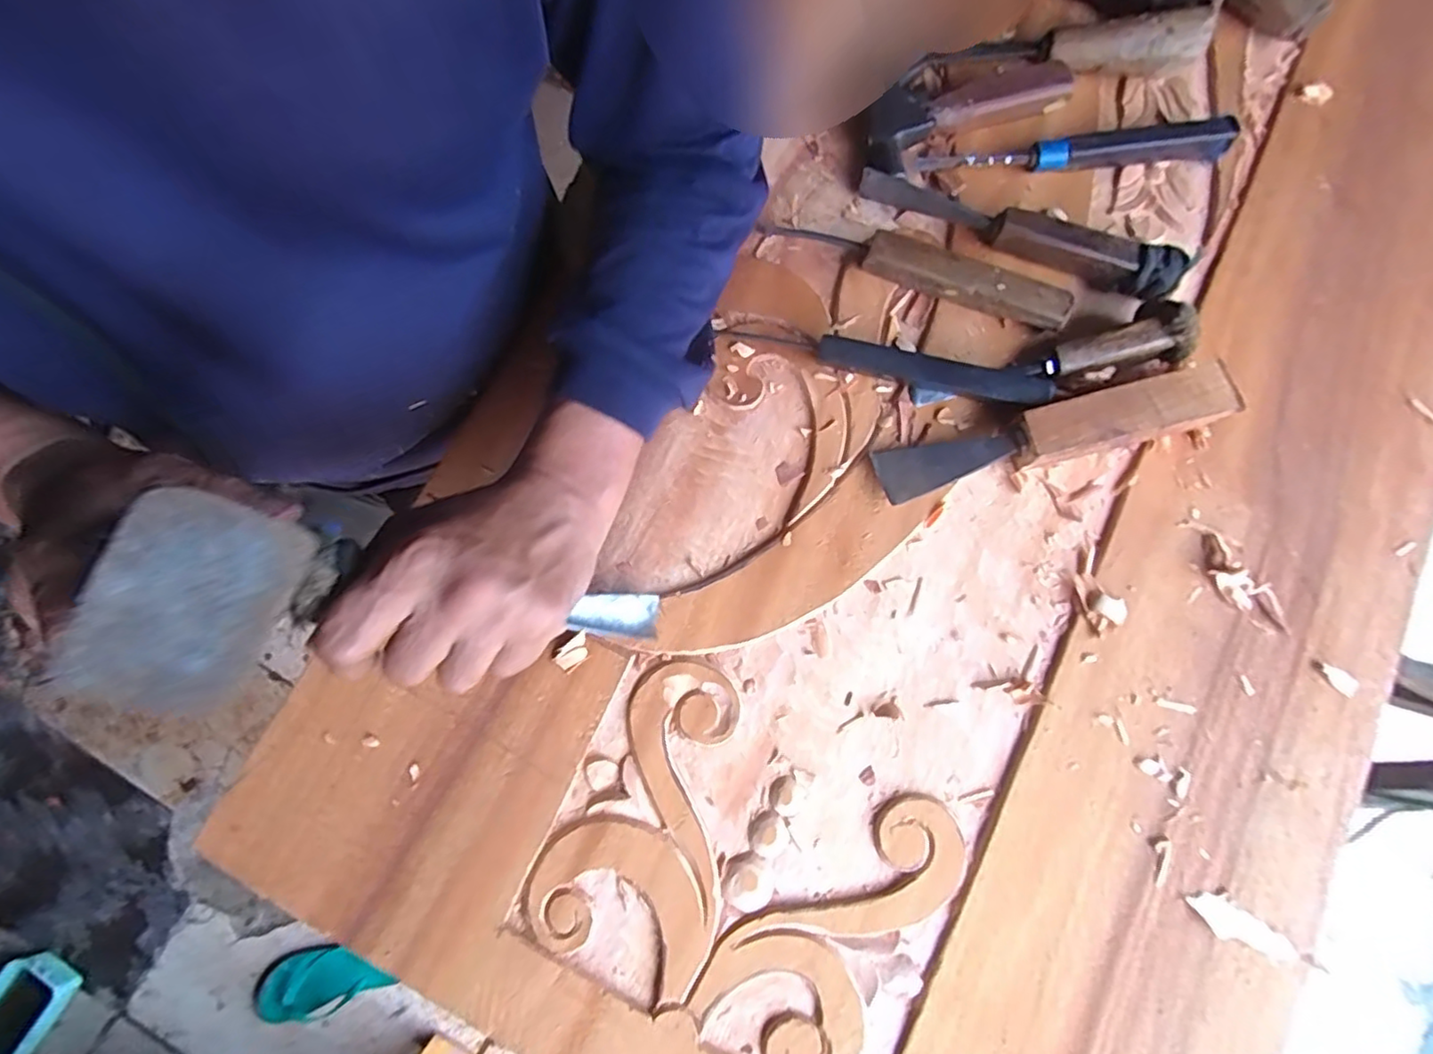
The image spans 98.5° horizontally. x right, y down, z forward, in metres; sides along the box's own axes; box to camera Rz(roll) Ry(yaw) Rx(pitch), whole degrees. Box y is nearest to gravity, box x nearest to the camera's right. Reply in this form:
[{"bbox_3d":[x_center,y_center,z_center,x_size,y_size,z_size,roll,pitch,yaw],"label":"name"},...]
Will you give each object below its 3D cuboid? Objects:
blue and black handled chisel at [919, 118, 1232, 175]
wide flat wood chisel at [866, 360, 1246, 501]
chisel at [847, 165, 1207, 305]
[{"bbox_3d":[0.262,-0.277,0.450,0.222,0.022,0.032,-8,77,-1],"label":"blue and black handled chisel"},{"bbox_3d":[0.210,-0.059,0.392,0.213,0.045,0.037,-13,78,-3],"label":"wide flat wood chisel"},{"bbox_3d":[0.207,-0.207,0.426,0.222,0.032,0.024,23,78,5],"label":"chisel"}]

